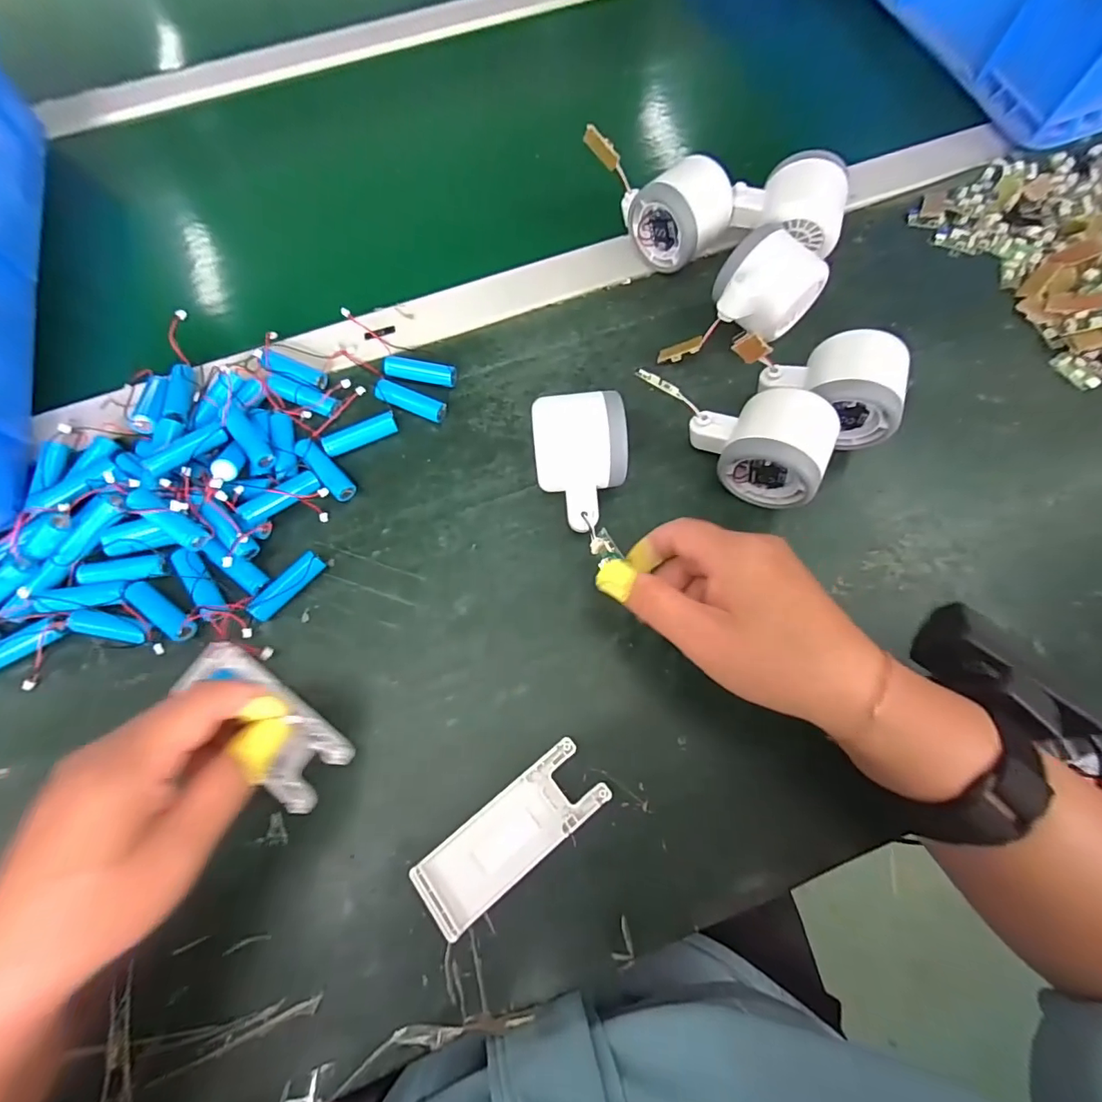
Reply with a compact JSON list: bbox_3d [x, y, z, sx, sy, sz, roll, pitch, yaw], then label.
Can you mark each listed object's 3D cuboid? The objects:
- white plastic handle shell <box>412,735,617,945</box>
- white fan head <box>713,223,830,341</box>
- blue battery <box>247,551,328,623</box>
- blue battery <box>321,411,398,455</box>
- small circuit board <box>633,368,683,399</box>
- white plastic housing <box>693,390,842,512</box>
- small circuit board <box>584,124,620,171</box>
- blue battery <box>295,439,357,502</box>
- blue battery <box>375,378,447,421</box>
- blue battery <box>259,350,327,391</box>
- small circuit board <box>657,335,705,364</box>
[{"bbox_3d":[-0.020,0.151,0.272,0.105,0.012,0.040,-38,75,-10],"label":"white plastic handle shell"},{"bbox_3d":[0.141,-0.177,0.353,0.072,0.058,0.058,-38,75,-10],"label":"white fan head"},{"bbox_3d":[-0.165,0.022,0.317,0.015,0.018,0.050,43,78,13],"label":"blue battery"},{"bbox_3d":[-0.131,-0.080,0.351,0.051,0.014,0.011,-27,73,-7],"label":"blue battery"},{"bbox_3d":[0.067,-0.103,0.311,0.033,0.004,0.006,24,73,-11],"label":"small circuit board"},{"bbox_3d":[0.132,-0.071,0.324,0.083,0.052,0.061,25,74,9],"label":"white plastic housing"},{"bbox_3d":[0.039,-0.306,0.386,0.032,0.013,0.005,36,74,-22],"label":"small circuit board"},{"bbox_3d":[-0.153,-0.055,0.344,0.014,0.014,0.052,-43,76,-11],"label":"blue battery"},{"bbox_3d":[-0.098,-0.107,0.359,0.049,0.014,0.016,19,73,7],"label":"blue battery"},{"bbox_3d":[-0.182,-0.128,0.363,0.051,0.014,0.016,21,74,8],"label":"blue battery"},{"bbox_3d":[0.093,-0.144,0.365,0.033,0.004,0.012,-13,70,26],"label":"small circuit board"}]

